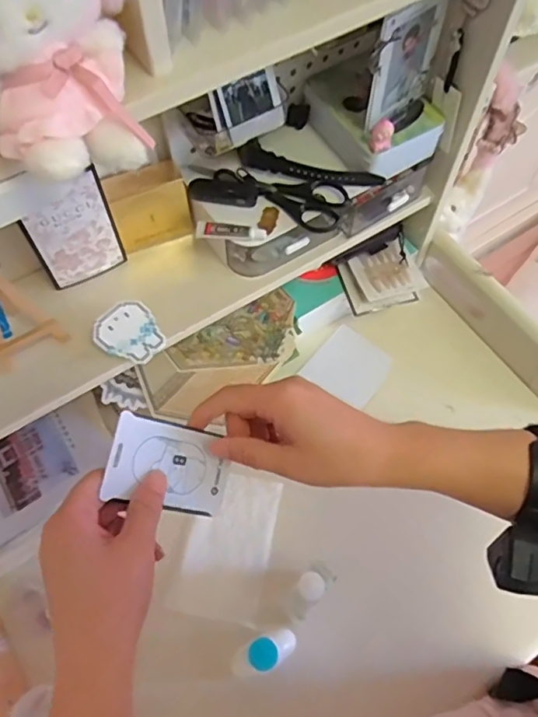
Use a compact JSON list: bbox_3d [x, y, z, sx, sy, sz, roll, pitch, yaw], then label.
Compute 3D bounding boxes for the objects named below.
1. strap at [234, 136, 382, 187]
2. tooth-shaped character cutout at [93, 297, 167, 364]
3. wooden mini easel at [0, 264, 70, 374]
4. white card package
[{"bbox_3d":[0.040,-0.190,0.557,0.147,0.031,0.021,10,63,5],"label":"strap"},{"bbox_3d":[-0.135,-0.025,0.546,0.063,0.005,0.059,45,63,4],"label":"tooth-shaped character cutout"},{"bbox_3d":[-0.243,-0.045,0.504,0.064,0.106,0.069,-41,70,-19],"label":"wooden mini easel"},{"bbox_3d":[-0.061,0.068,0.355,0.082,0.004,0.053,21,75,-35],"label":"white card package"}]

